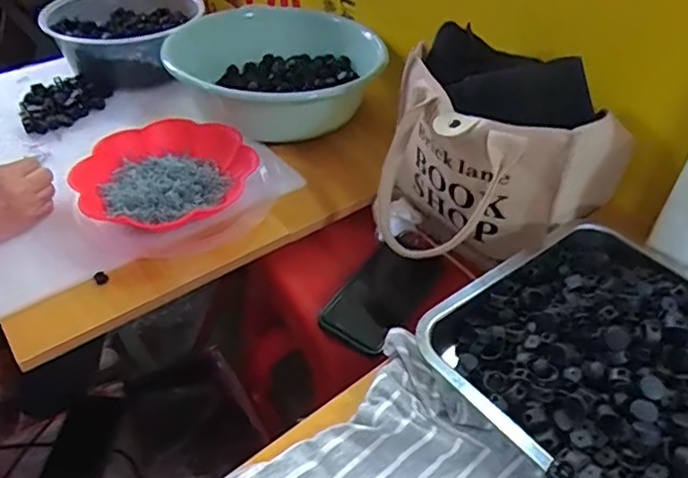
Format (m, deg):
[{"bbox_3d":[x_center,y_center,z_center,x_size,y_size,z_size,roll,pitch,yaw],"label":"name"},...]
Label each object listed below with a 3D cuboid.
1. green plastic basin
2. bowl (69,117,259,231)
[{"bbox_3d":[-0.089,-0.237,0.823,0.247,0.096,0.247,1,43,-1],"label":"green plastic basin"},{"bbox_3d":[-0.211,-0.070,0.702,0.188,0.052,0.192,1,43,-1],"label":"bowl"}]

